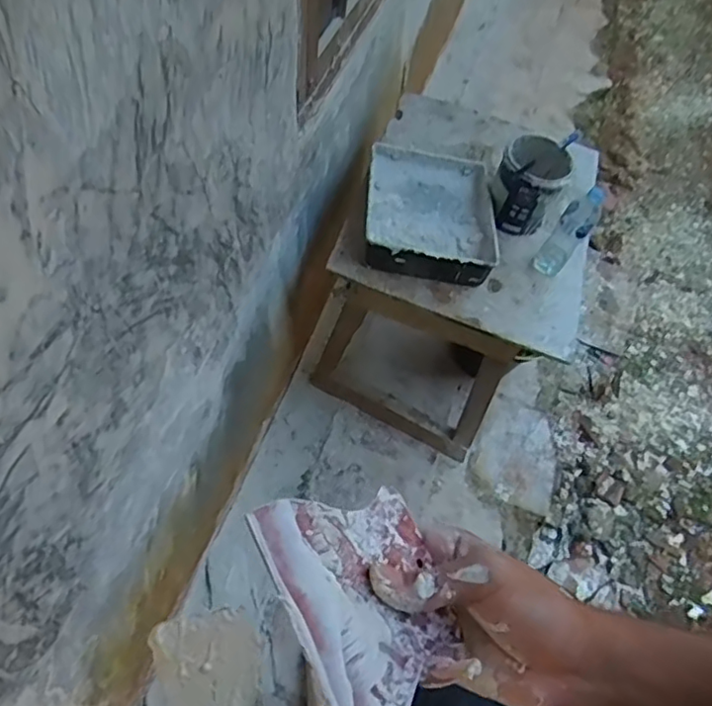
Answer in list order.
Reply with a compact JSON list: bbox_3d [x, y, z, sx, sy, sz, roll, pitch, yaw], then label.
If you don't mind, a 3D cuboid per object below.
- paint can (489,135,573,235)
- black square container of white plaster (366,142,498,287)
[{"bbox_3d":[0.381,-0.380,1.331,0.148,0.144,0.162,2,57,-4],"label":"paint can"},{"bbox_3d":[0.166,-0.328,1.349,0.274,0.075,0.395,7,56,-1],"label":"black square container of white plaster"}]

